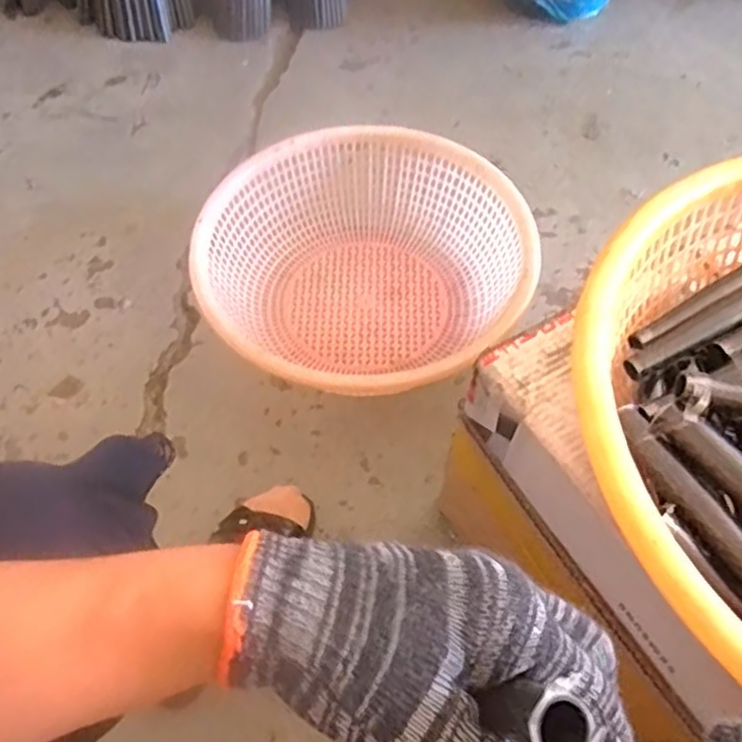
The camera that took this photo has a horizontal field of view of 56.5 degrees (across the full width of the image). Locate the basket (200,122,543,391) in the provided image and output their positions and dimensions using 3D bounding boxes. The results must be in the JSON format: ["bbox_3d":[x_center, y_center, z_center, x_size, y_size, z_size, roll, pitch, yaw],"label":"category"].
[{"bbox_3d":[-0.010,-0.130,0.880,0.394,0.125,0.372,0,58,1],"label":"basket"}]

